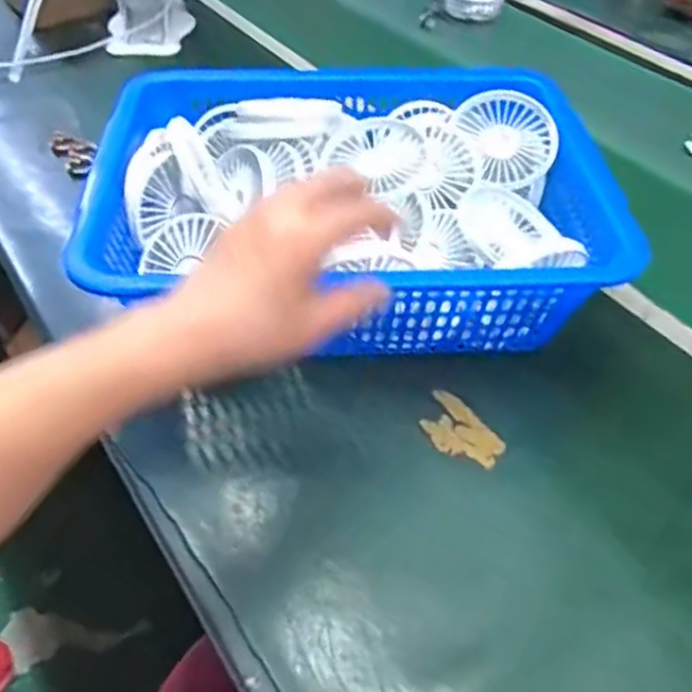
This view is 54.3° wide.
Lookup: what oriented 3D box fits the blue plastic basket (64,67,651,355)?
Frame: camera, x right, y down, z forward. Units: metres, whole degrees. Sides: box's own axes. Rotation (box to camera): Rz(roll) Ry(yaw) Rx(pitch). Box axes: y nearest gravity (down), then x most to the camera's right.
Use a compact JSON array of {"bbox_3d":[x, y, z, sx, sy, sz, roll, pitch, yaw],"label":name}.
[{"bbox_3d":[0.006,-0.105,0.557,0.389,0.119,0.293,2,48,2],"label":"blue plastic basket"}]

